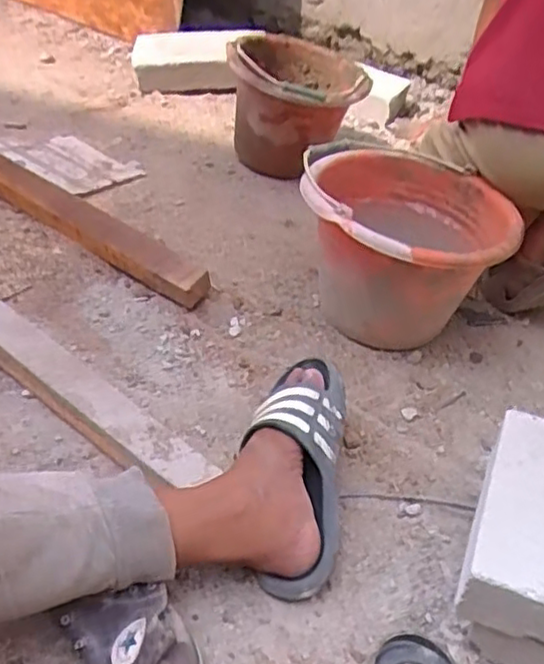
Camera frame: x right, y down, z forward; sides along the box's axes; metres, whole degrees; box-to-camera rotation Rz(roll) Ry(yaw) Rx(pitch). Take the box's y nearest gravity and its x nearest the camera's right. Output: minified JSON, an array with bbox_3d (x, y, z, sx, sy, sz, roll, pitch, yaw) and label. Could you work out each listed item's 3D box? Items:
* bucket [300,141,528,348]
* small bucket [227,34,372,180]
[{"bbox_3d":[0.173,-0.109,0.958,0.277,0.211,0.267,4,41,-4],"label":"bucket"},{"bbox_3d":[0.037,-0.432,1.295,0.241,0.225,0.248,1,41,-7],"label":"small bucket"}]

